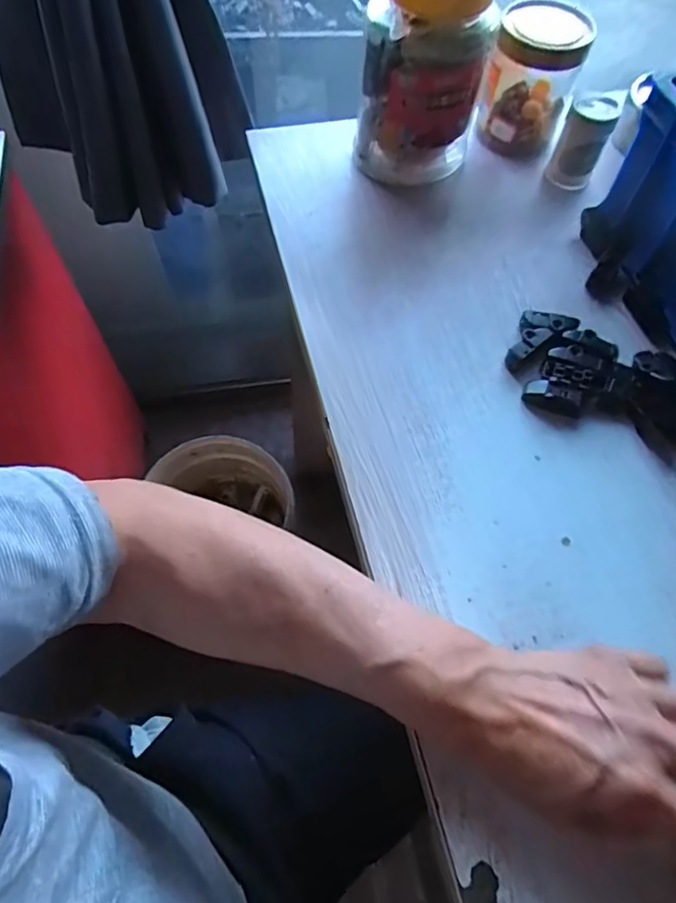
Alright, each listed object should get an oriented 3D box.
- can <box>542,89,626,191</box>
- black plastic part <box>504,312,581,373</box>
[{"bbox_3d":[0.235,-0.296,0.530,0.044,0.084,0.040,1,63,-2],"label":"can"},{"bbox_3d":[0.161,-0.094,0.452,0.072,0.018,0.038,-39,71,-20],"label":"black plastic part"}]

